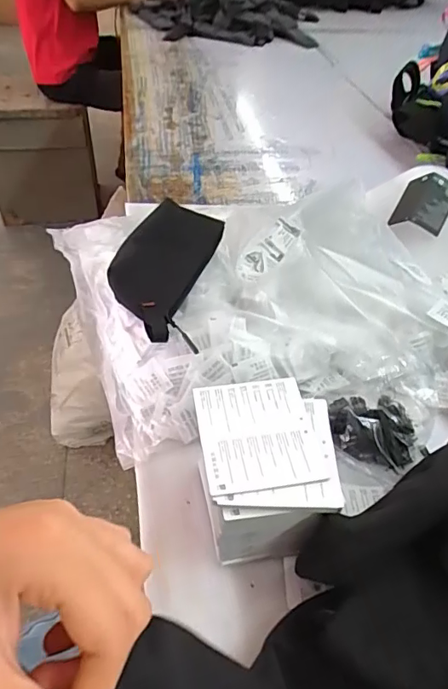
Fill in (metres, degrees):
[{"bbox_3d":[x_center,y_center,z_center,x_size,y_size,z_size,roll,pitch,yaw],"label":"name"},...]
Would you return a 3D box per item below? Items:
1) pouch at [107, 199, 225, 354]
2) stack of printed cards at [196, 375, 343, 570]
[{"bbox_3d":[-0.064,-0.090,0.550,0.098,0.037,0.213,6,46,3],"label":"pouch"},{"bbox_3d":[0.033,0.104,0.412,0.105,0.083,0.120,-2,46,-5],"label":"stack of printed cards"}]

